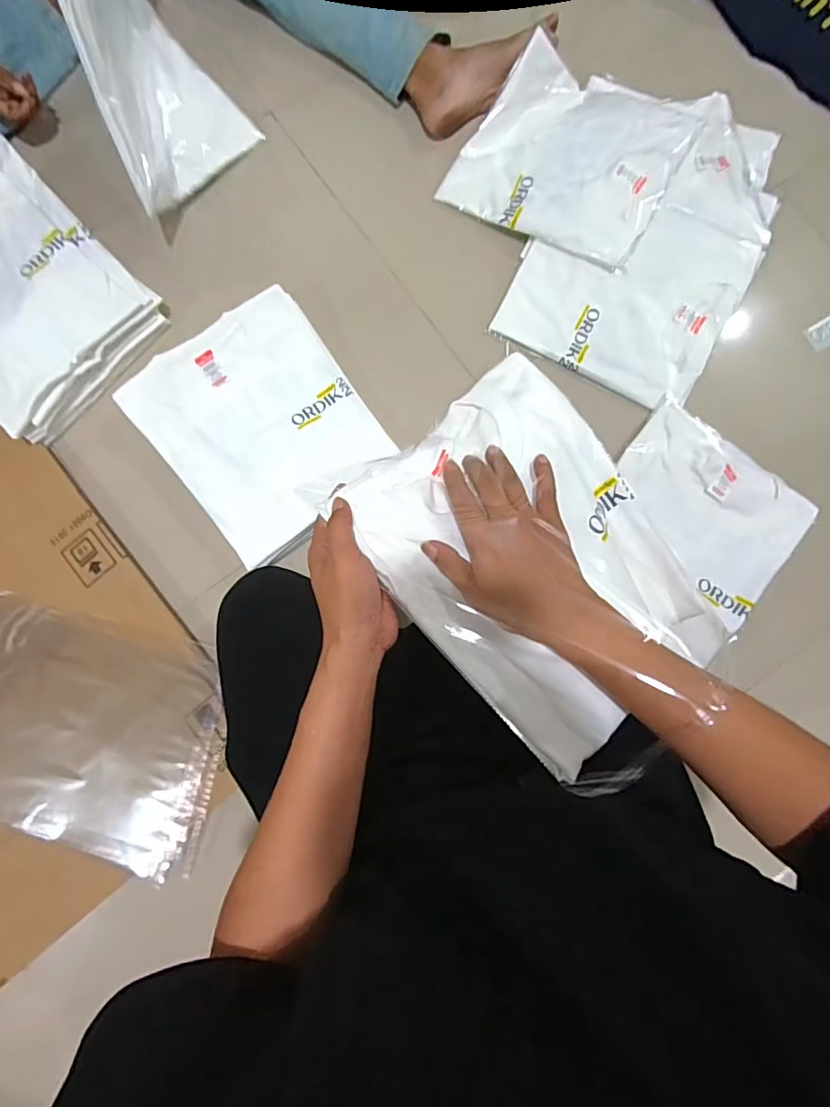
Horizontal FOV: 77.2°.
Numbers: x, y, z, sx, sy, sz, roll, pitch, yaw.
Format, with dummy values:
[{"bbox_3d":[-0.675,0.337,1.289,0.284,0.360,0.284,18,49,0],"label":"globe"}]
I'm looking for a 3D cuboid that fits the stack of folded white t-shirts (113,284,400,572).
[{"bbox_3d":[-0.225,-0.193,0.781,0.295,0.056,0.319,-39,86,-3],"label":"stack of folded white t-shirts"}]

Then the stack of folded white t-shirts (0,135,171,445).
[{"bbox_3d":[-0.596,-0.383,0.773,0.331,0.103,0.307,42,86,3],"label":"stack of folded white t-shirts"}]

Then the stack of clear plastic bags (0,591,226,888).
[{"bbox_3d":[-0.484,0.260,0.758,0.411,0.031,0.319,16,85,2],"label":"stack of clear plastic bags"}]

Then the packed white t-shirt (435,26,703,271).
[{"bbox_3d":[0.240,-0.621,0.816,0.319,0.063,0.278,28,86,3],"label":"packed white t-shirt"}]

